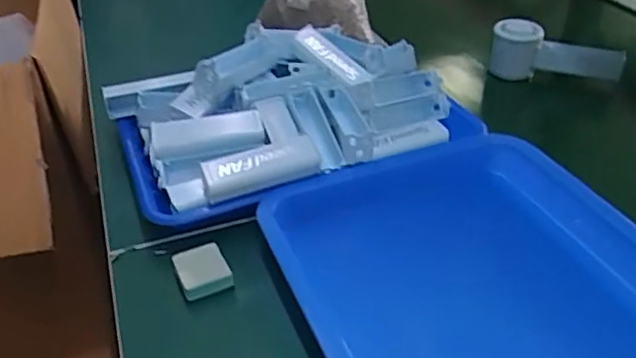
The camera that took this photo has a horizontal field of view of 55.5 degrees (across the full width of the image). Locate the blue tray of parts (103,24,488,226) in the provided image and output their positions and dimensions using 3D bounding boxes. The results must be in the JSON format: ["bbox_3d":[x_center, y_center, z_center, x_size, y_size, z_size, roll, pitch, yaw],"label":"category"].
[{"bbox_3d":[-0.034,-0.076,0.620,0.332,0.079,0.244,-18,40,-22],"label":"blue tray of parts"}]

